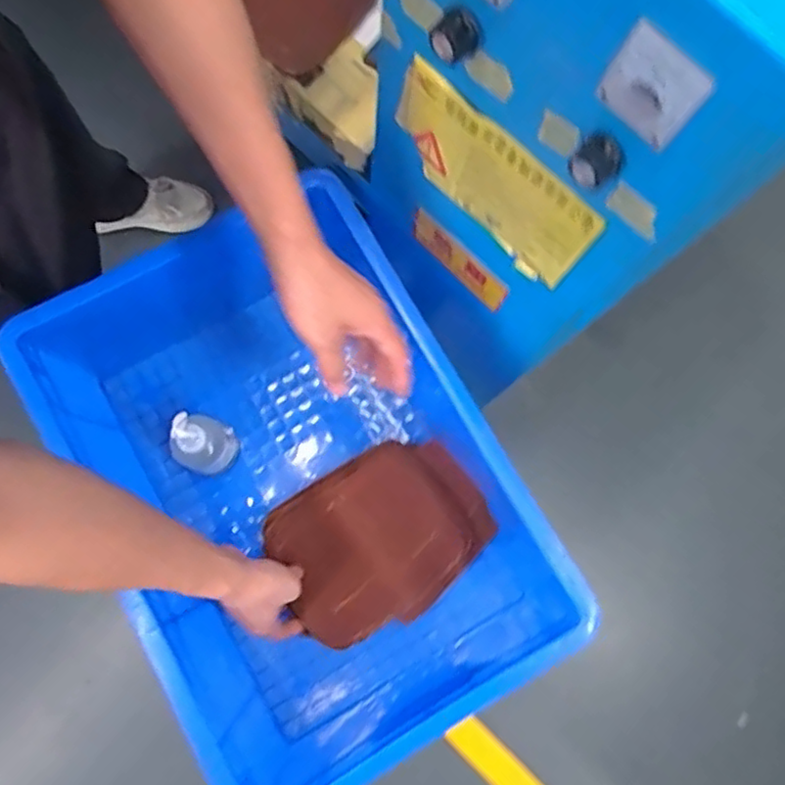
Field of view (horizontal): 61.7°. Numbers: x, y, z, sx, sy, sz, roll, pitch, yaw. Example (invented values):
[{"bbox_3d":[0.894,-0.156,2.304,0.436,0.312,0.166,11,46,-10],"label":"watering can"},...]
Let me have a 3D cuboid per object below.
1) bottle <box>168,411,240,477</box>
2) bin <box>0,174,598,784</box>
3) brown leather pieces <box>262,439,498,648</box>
[{"bbox_3d":[-0.213,0.062,0.741,0.056,0.115,0.060,9,79,2],"label":"bottle"},{"bbox_3d":[-0.091,0.097,0.707,0.361,0.225,0.523,-29,80,-5],"label":"bin"},{"bbox_3d":[-0.011,0.155,0.710,0.230,0.070,0.169,-29,80,-5],"label":"brown leather pieces"}]

